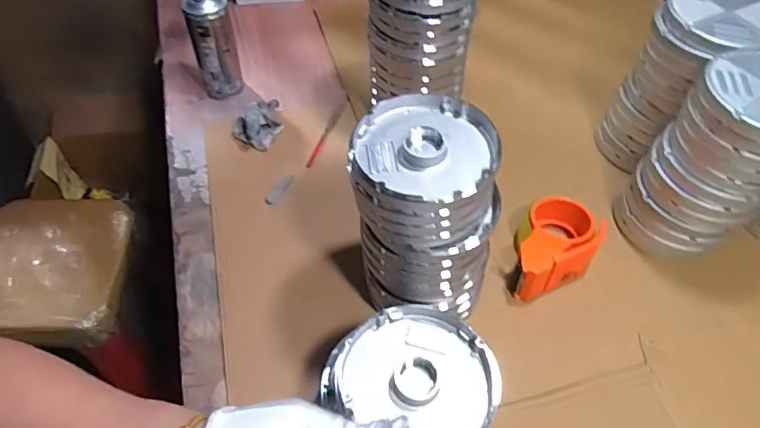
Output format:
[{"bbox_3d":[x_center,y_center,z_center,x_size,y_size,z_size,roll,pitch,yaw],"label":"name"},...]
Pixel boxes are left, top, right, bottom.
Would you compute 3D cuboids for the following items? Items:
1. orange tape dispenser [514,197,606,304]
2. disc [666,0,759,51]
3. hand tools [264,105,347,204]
[{"bbox_3d":[0.217,0.045,0.677,0.095,0.060,0.135,21,54,13],"label":"orange tape dispenser"},{"bbox_3d":[0.421,-0.241,0.660,0.129,0.011,0.129,1,52,-1],"label":"disc"},{"bbox_3d":[-0.101,-0.096,0.805,0.020,0.016,0.216,22,55,14],"label":"hand tools"}]

